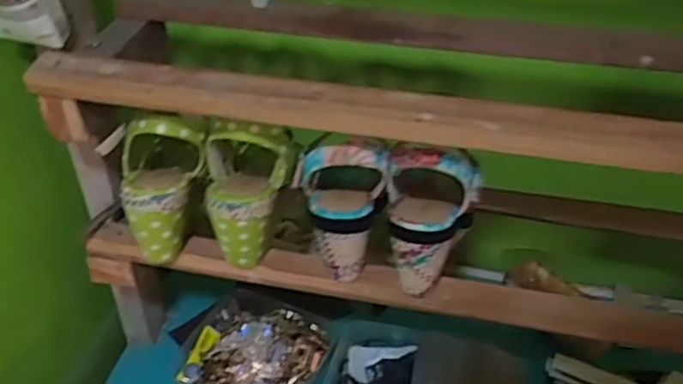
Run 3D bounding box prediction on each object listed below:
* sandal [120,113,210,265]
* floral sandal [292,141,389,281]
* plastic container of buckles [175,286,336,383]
[{"bbox_3d":[-0.174,-0.002,0.608,0.069,0.147,0.063,14,12,17],"label":"sandal"},{"bbox_3d":[0.000,0.019,0.594,0.080,0.143,0.066,0,38,-1],"label":"floral sandal"},{"bbox_3d":[-0.104,0.202,0.787,0.167,0.058,0.161,14,40,16],"label":"plastic container of buckles"}]

